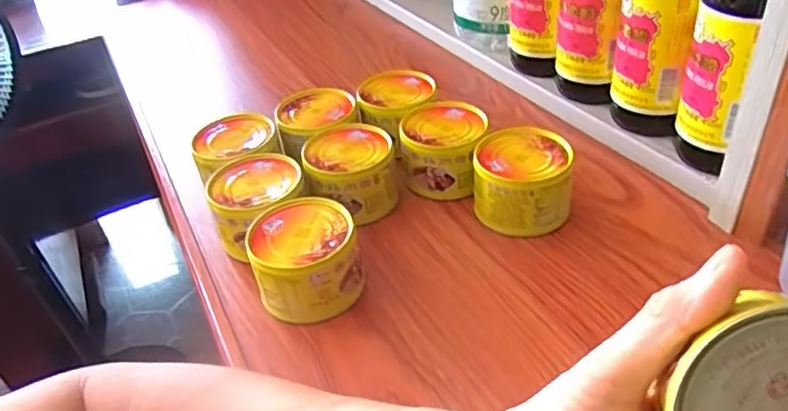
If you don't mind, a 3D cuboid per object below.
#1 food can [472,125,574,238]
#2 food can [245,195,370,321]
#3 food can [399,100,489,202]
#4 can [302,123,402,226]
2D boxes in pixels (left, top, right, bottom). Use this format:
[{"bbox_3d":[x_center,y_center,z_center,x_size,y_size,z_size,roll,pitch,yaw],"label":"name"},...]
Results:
[{"bbox_3d":[0.095,-0.016,0.446,0.068,0.052,0.071,1,39,10],"label":"food can"},{"bbox_3d":[-0.059,0.036,0.404,0.068,0.053,0.070,-4,38,3],"label":"food can"},{"bbox_3d":[0.042,-0.045,0.503,0.065,0.053,0.074,3,39,12],"label":"food can"},{"bbox_3d":[-0.033,-0.024,0.478,0.067,0.052,0.077,-13,39,-7],"label":"can"}]

